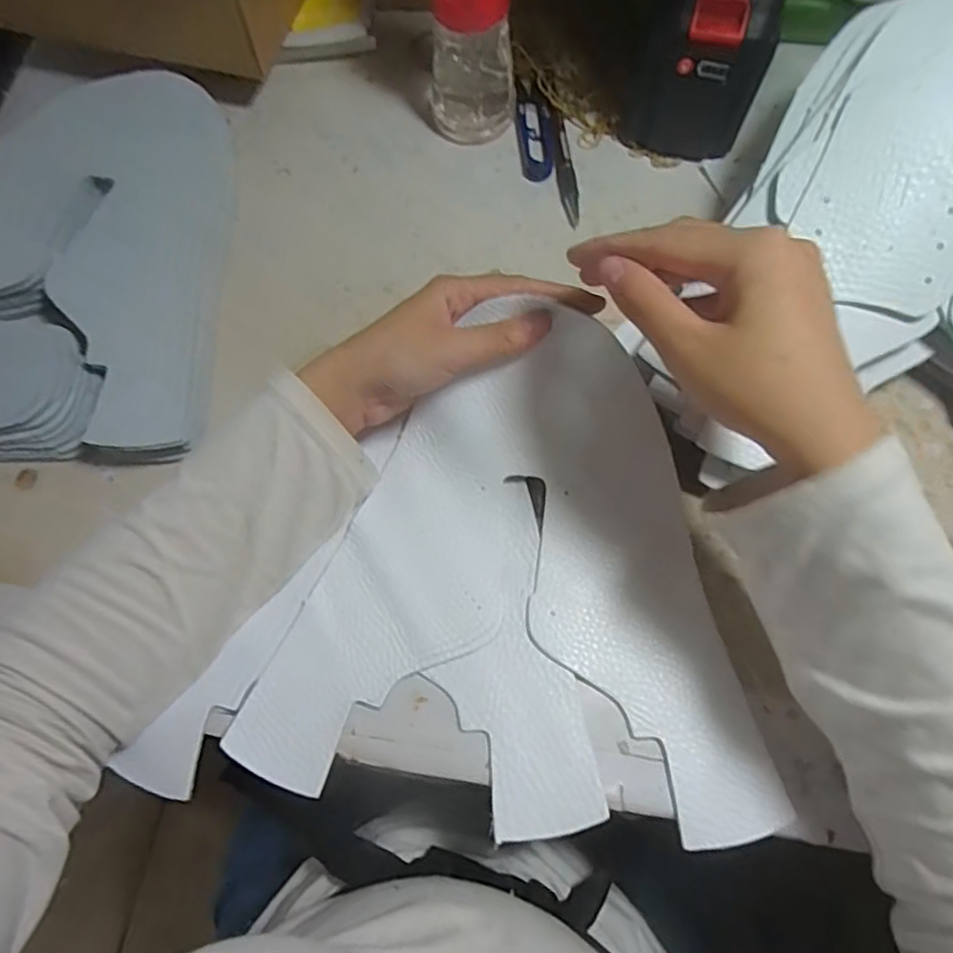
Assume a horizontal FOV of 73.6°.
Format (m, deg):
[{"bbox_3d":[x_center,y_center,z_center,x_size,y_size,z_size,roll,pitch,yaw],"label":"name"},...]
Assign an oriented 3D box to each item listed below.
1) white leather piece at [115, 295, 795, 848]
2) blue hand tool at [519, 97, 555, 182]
[{"bbox_3d":[-0.001,0.041,0.322,0.286,0.057,0.237,5,70,4],"label":"white leather piece"},{"bbox_3d":[0.042,-0.243,0.454,0.023,0.007,0.074,-3,69,1],"label":"blue hand tool"}]

